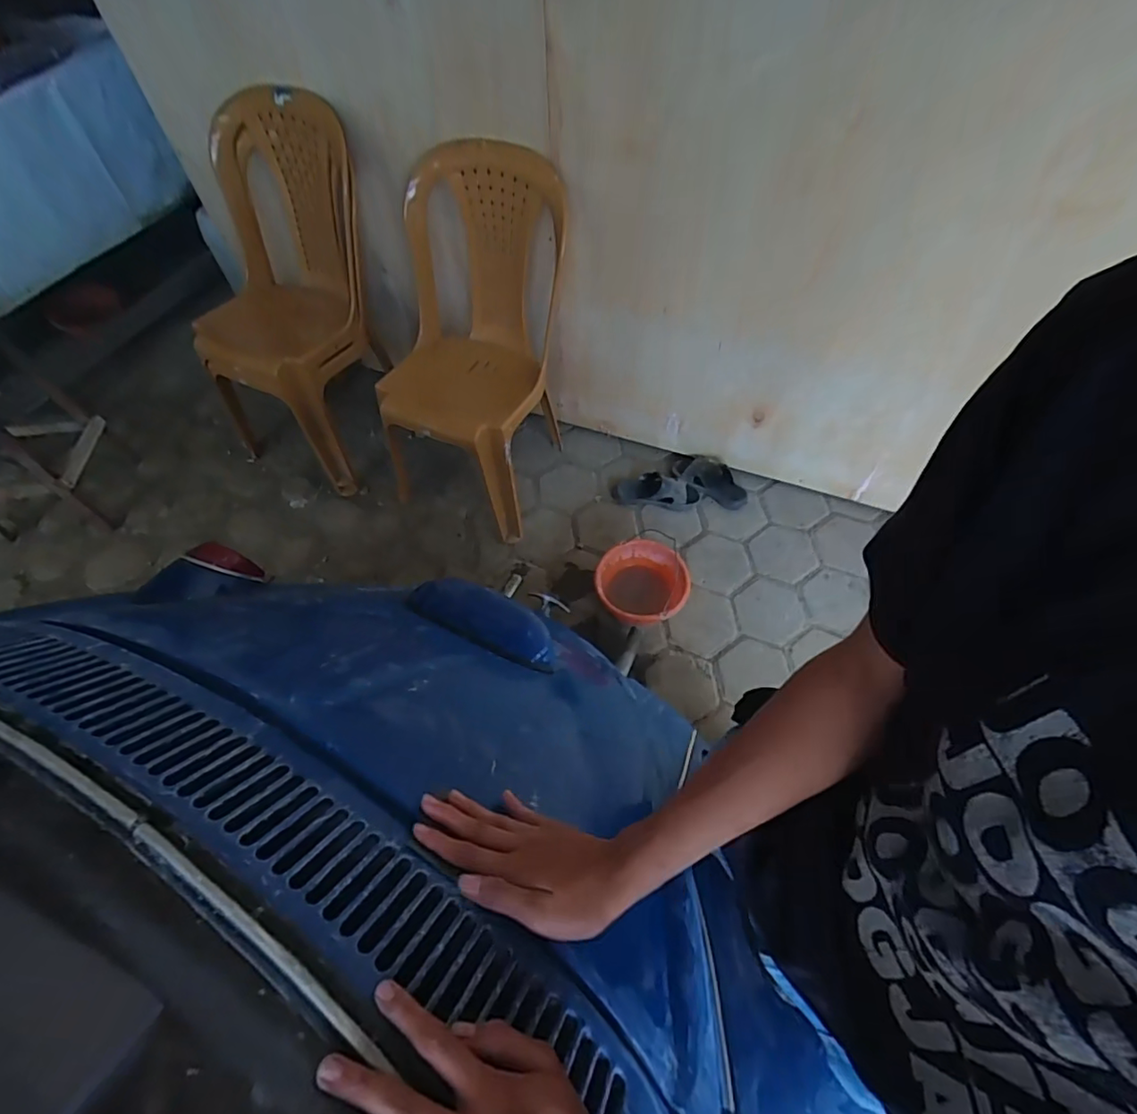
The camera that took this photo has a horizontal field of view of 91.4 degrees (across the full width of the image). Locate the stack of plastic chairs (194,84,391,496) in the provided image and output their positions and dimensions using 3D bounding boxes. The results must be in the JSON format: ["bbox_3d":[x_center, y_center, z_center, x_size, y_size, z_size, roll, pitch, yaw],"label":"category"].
[{"bbox_3d":[-0.804,-0.703,1.569,0.432,0.811,0.514,18,60,12],"label":"stack of plastic chairs"}]

